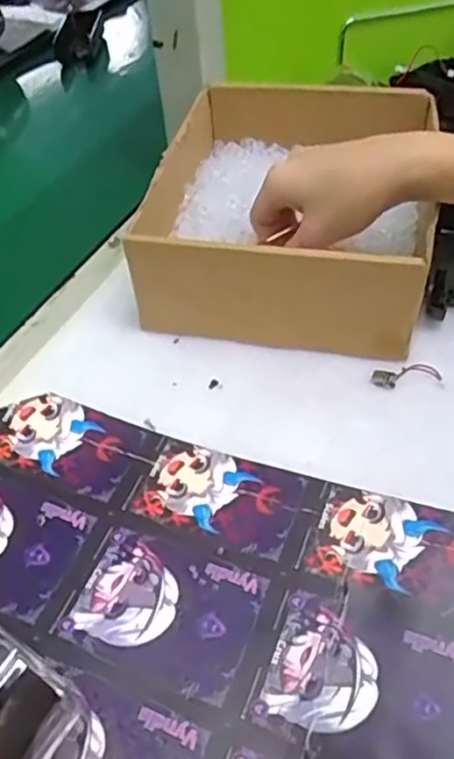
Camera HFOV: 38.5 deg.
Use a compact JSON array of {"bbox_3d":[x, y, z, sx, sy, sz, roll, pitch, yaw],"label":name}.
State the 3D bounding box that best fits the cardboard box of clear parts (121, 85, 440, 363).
[{"bbox_3d":[0.046,-0.122,0.438,0.176,0.071,0.226,5,48,5],"label":"cardboard box of clear parts"}]

